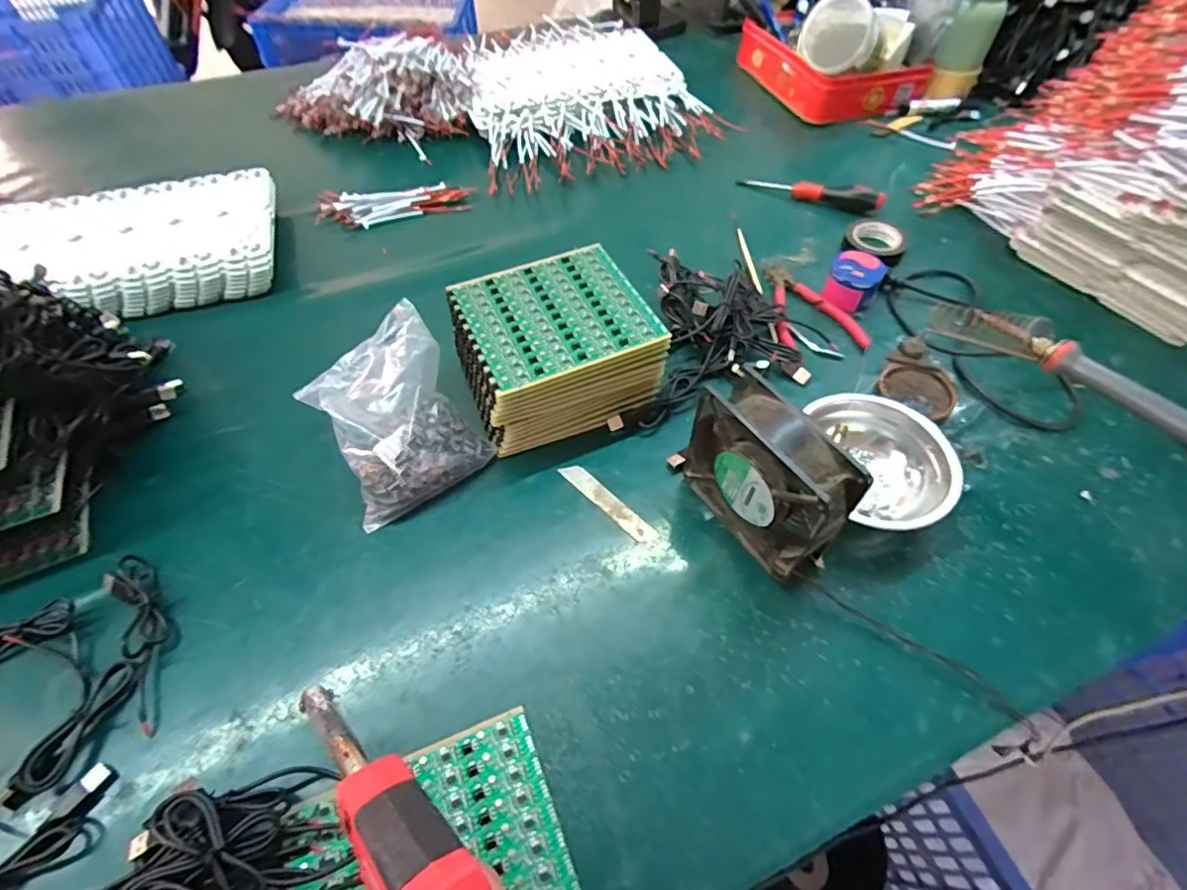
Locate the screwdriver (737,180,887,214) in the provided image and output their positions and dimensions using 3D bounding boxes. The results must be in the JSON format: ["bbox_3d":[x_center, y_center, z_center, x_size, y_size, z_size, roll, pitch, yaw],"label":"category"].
[{"bbox_3d":[0.276,-0.327,0.714,0.178,0.020,0.025,21,58,13],"label":"screwdriver"}]

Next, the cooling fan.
[{"bbox_3d":[0.125,0.023,0.411,0.048,0.117,0.125,-27,56,-19],"label":"cooling fan"}]

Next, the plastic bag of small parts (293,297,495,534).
[{"bbox_3d":[-0.172,-0.027,0.478,0.119,0.075,0.146,-27,56,-19],"label":"plastic bag of small parts"}]

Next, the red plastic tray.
[{"bbox_3d":[0.362,-0.586,0.858,0.185,0.061,0.241,-17,57,-12],"label":"red plastic tray"}]

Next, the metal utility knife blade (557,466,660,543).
[{"bbox_3d":[0.012,0.047,0.470,0.021,0.005,0.098,-36,64,-28],"label":"metal utility knife blade"}]

